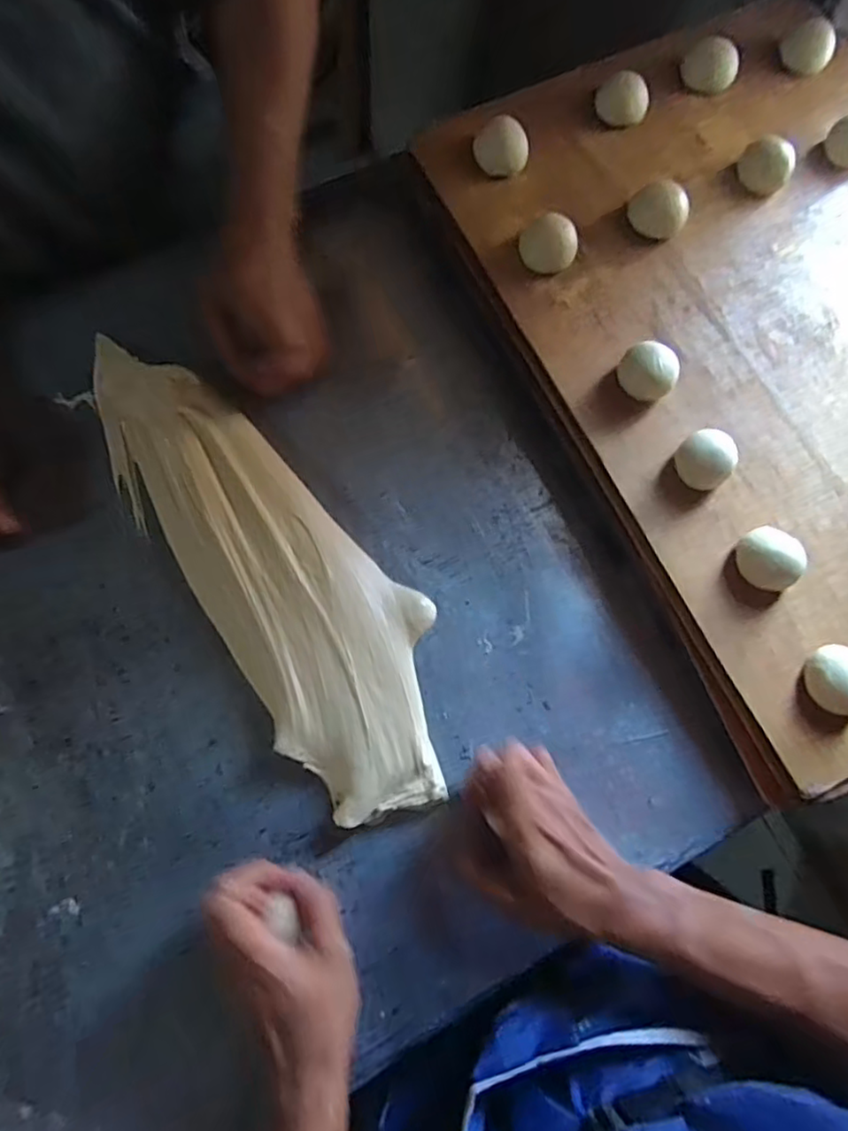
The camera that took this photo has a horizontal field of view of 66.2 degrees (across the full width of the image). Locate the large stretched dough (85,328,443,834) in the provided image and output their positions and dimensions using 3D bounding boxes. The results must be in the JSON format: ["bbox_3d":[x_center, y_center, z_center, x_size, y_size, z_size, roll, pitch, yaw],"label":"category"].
[{"bbox_3d":[-0.112,-0.010,0.482,0.127,0.028,0.399,-34,80,-8],"label":"large stretched dough"}]

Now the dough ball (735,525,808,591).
[{"bbox_3d":[0.245,-0.005,0.460,0.040,0.026,0.045,-23,79,-6],"label":"dough ball"}]

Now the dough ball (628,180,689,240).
[{"bbox_3d":[0.190,-0.286,0.525,0.044,0.023,0.040,0,78,-1],"label":"dough ball"}]

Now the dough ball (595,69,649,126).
[{"bbox_3d":[0.170,-0.398,0.556,0.038,0.026,0.034,-25,79,-6],"label":"dough ball"}]

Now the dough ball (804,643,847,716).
[{"bbox_3d":[0.284,0.078,0.446,0.039,0.025,0.044,-21,79,-6],"label":"dough ball"}]

